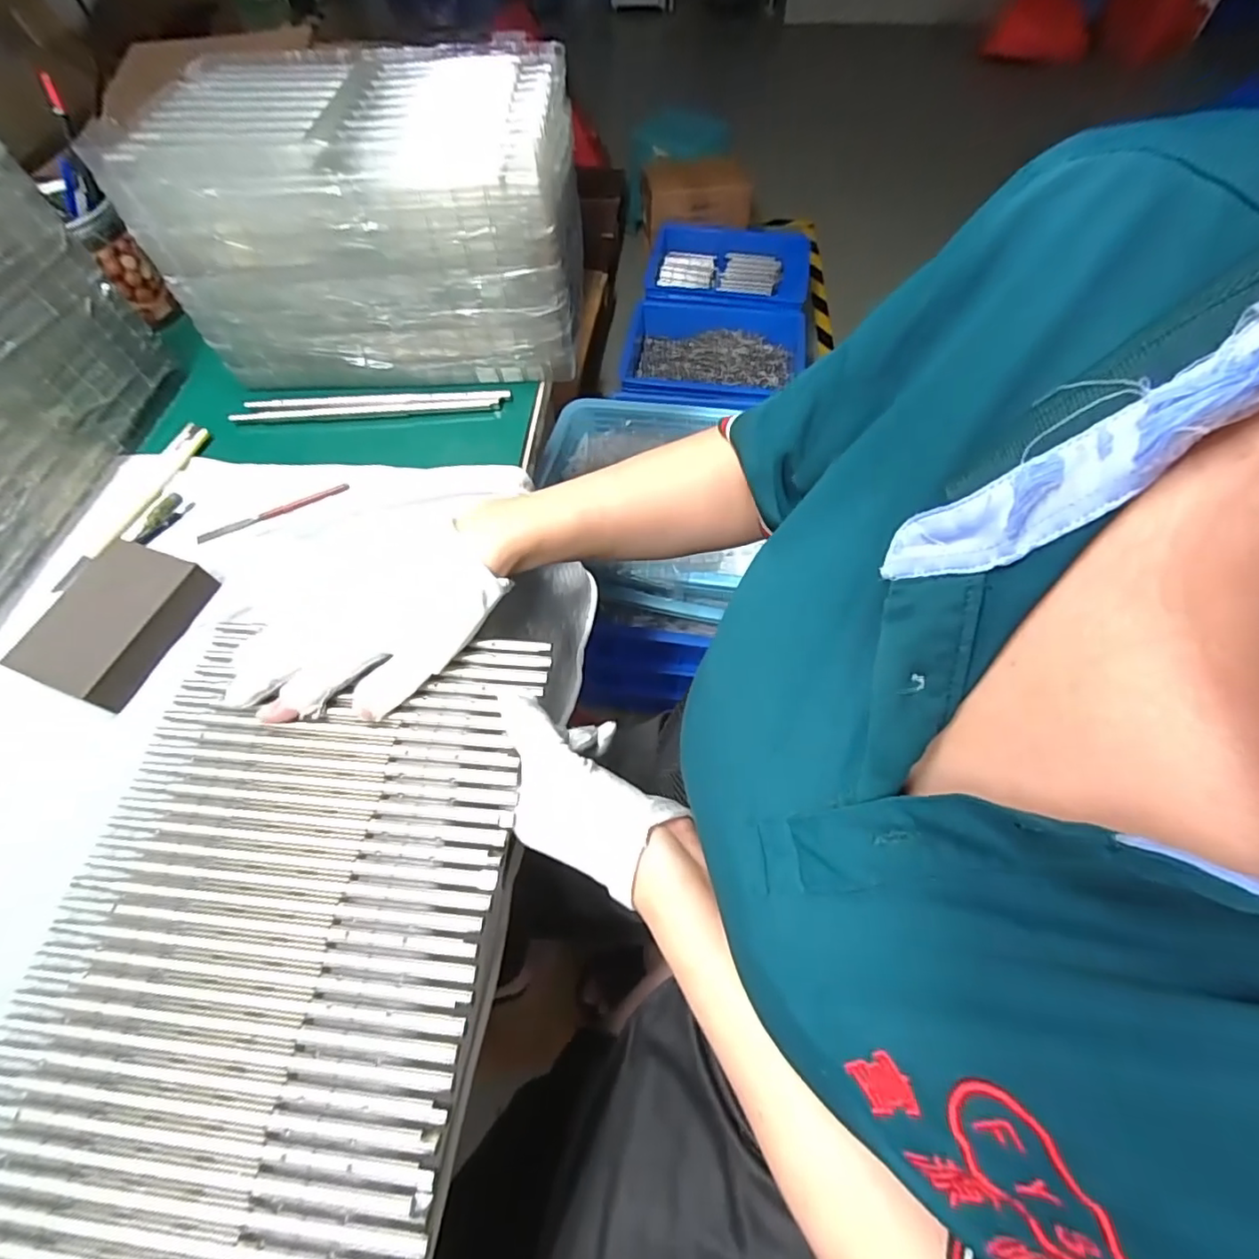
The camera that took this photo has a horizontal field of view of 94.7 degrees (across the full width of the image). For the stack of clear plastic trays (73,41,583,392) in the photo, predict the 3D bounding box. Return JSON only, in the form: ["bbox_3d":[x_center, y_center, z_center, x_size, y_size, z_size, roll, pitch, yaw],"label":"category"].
[{"bbox_3d":[-0.185,-0.306,0.451,0.277,0.169,0.168,-2,61,0],"label":"stack of clear plastic trays"}]

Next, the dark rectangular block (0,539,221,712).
[{"bbox_3d":[-0.315,-0.007,0.355,0.071,0.029,0.094,18,63,11],"label":"dark rectangular block"}]

